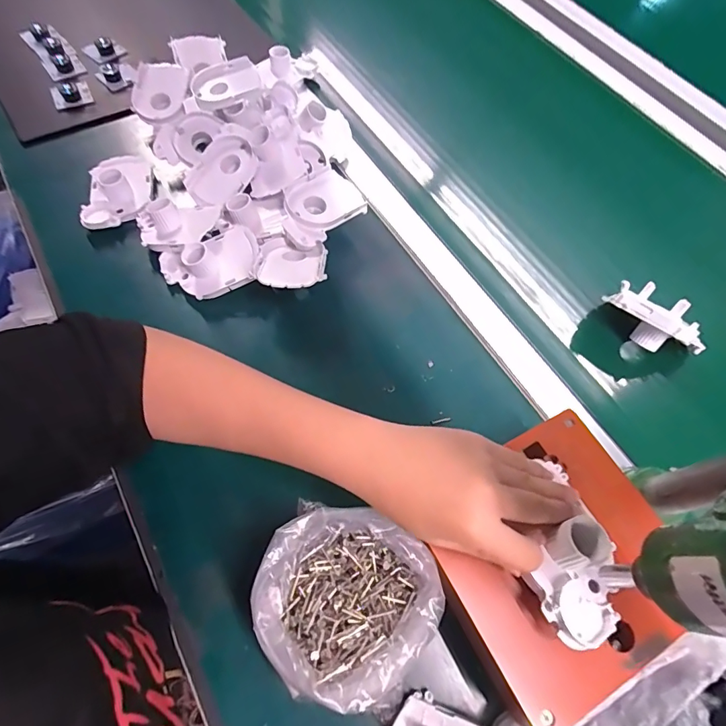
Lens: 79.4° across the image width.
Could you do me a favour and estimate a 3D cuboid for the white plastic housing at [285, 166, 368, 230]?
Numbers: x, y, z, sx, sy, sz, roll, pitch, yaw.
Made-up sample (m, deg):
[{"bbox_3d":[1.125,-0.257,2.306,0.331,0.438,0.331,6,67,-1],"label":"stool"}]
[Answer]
[{"bbox_3d":[-0.045,-0.174,0.469,0.078,0.017,0.068,-37,72,-19],"label":"white plastic housing"}]

